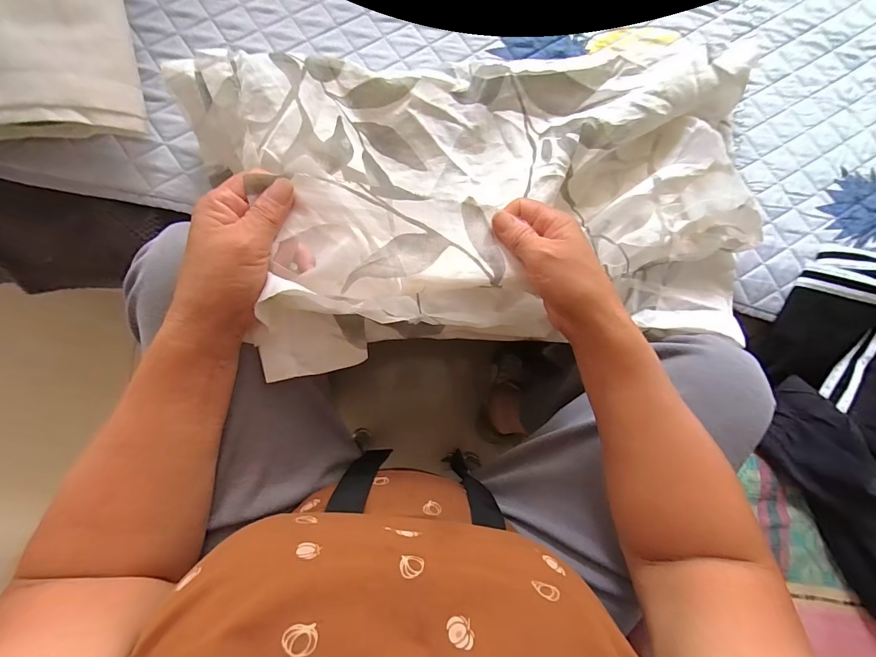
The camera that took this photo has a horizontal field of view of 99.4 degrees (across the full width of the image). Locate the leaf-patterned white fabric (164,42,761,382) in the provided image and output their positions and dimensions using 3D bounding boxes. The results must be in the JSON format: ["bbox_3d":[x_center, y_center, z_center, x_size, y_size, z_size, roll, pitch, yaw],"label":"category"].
[{"bbox_3d":[0.057,-0.125,0.377,0.561,0.143,0.298,-5,84,-6],"label":"leaf-patterned white fabric"}]

